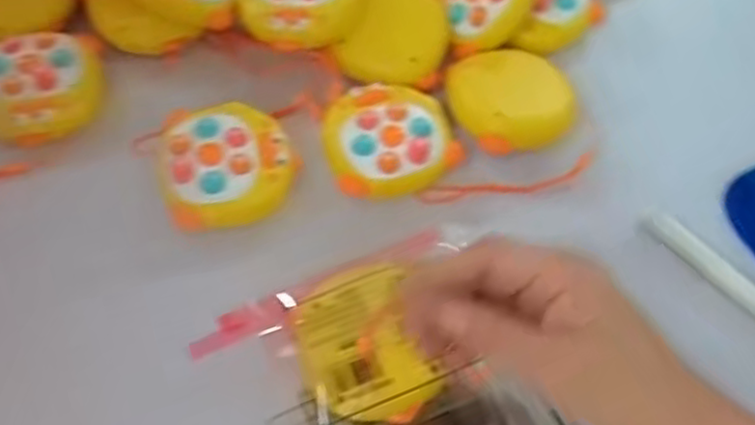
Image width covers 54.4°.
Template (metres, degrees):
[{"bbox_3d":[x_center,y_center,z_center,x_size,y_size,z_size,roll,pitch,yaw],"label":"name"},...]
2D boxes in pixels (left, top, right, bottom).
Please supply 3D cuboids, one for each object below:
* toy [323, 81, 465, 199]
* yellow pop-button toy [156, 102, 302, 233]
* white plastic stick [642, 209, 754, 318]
[{"bbox_3d":[0.007,-0.050,0.488,0.082,0.020,0.078,1,60,-2],"label":"toy"},{"bbox_3d":[-0.098,-0.033,0.474,0.082,0.025,0.075,-19,62,-13],"label":"yellow pop-button toy"},{"bbox_3d":[0.226,0.046,0.462,0.019,0.011,0.137,-38,68,-22],"label":"white plastic stick"}]

